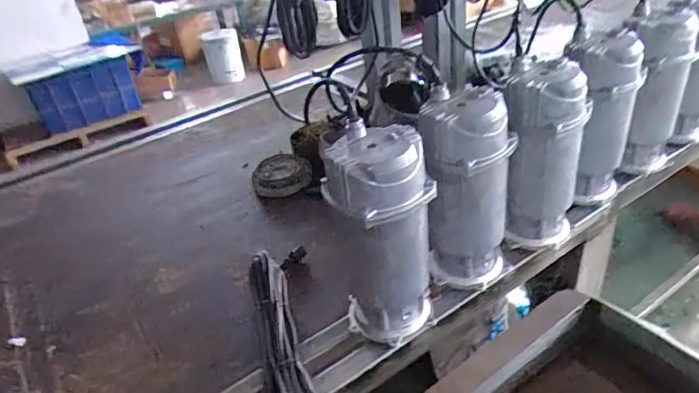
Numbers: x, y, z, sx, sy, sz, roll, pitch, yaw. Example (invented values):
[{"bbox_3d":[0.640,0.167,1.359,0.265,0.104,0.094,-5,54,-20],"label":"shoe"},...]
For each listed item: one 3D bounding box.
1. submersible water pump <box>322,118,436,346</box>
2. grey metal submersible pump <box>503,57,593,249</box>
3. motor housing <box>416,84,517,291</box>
[{"bbox_3d":[0.046,0.060,0.701,0.137,0.286,0.120,-3,34,7],"label":"submersible water pump"},{"bbox_3d":[0.309,-0.062,0.822,0.123,0.285,0.114,5,36,19],"label":"grey metal submersible pump"},{"bbox_3d":[0.176,-0.004,0.766,0.129,0.283,0.137,-1,34,11],"label":"motor housing"}]

